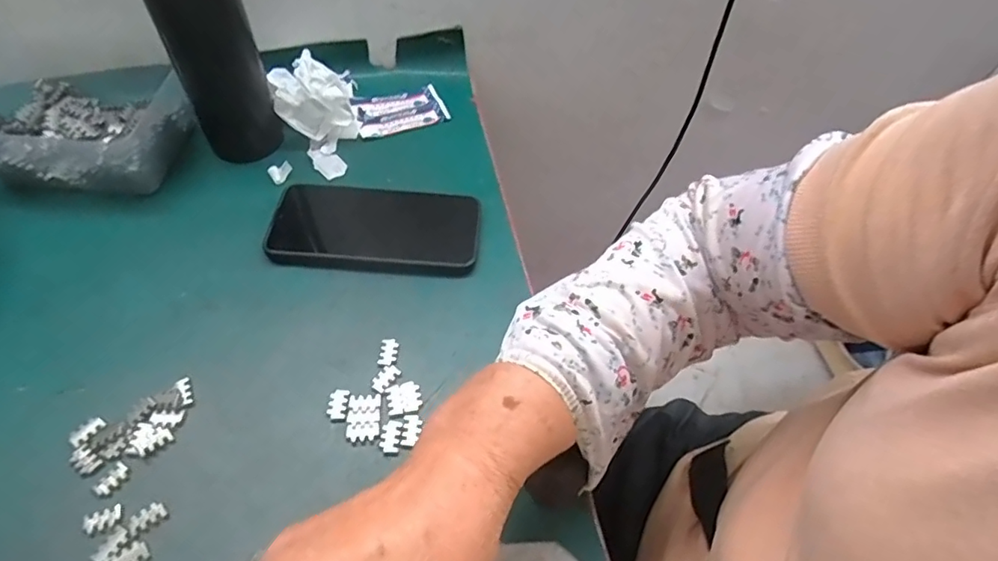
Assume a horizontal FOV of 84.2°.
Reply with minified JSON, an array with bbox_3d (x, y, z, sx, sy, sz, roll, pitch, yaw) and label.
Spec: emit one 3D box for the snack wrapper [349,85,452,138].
[{"bbox_3d":[-0.097,-0.167,0.541,0.087,0.009,0.055,-16,56,-17],"label":"snack wrapper"}]

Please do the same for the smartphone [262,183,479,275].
[{"bbox_3d":[-0.098,-0.044,0.442,0.160,0.011,0.078,5,52,-1],"label":"smartphone"}]

